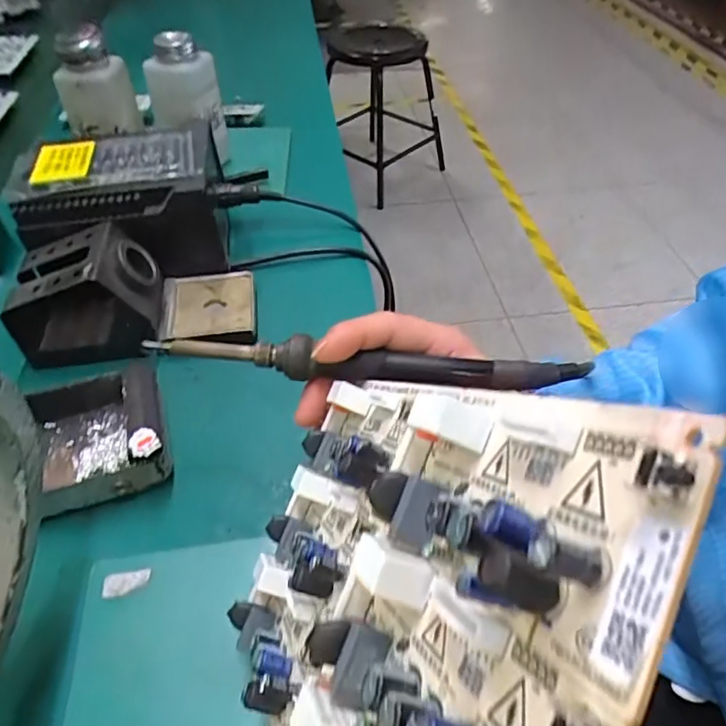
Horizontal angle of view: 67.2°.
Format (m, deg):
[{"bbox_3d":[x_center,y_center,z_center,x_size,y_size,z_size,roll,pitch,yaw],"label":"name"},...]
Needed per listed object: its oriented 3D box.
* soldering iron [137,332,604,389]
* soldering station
[{"bbox_3d":[-0.001,-0.001,0.268,0.206,0.015,0.016,4,48,3],"label":"soldering iron"},{"bbox_3d":[-0.185,-0.132,0.440,0.136,0.083,0.104,-6,48,-4],"label":"soldering station"}]

